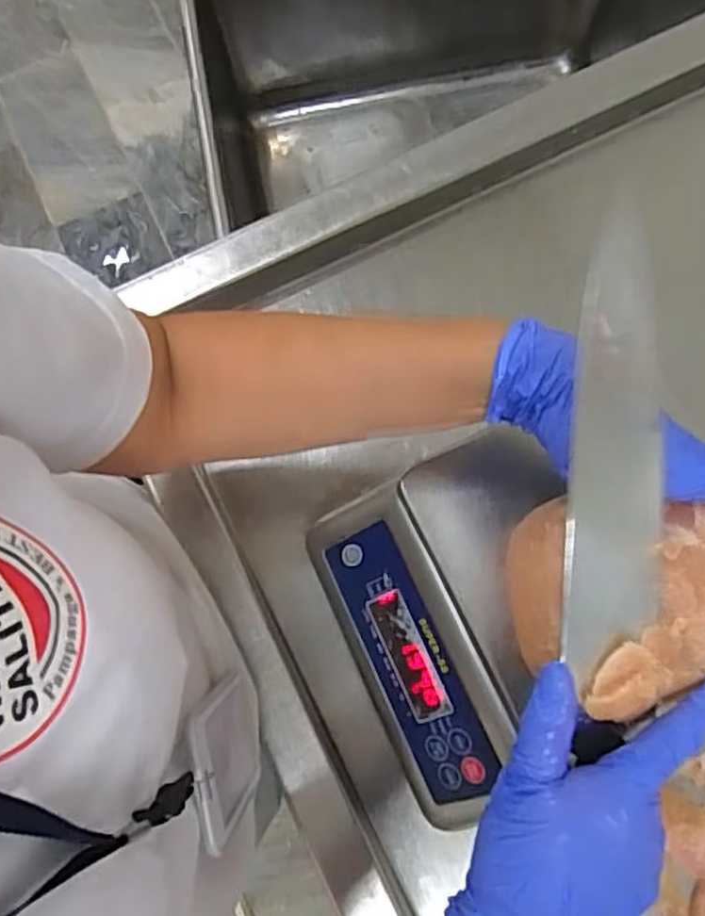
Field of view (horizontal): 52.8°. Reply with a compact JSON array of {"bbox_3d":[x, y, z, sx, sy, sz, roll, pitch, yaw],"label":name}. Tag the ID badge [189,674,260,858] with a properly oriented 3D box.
[{"bbox_3d":[-0.068,0.157,0.383,0.012,0.122,0.064,-10,85,1],"label":"ID badge"}]

